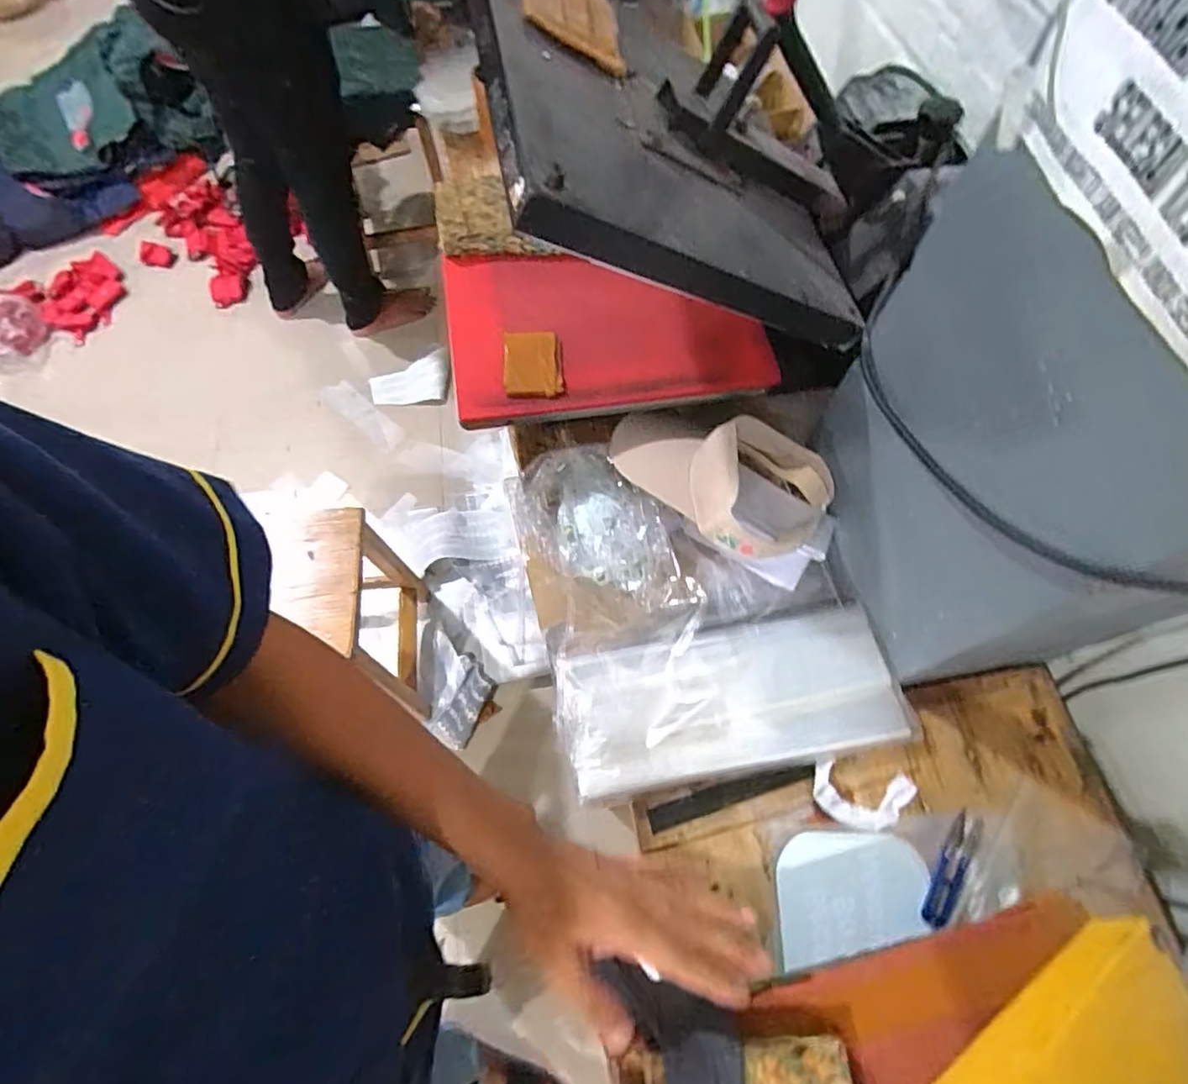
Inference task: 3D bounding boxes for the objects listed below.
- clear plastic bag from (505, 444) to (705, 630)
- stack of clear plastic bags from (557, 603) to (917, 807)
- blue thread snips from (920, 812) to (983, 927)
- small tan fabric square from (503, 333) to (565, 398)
[{"bbox_3d":[0.004,-0.008,0.744,0.181,0.052,0.218,-14,67,-7],"label":"clear plastic bag"},{"bbox_3d":[0.146,0.162,0.658,0.355,0.031,0.153,-10,66,-5],"label":"stack of clear plastic bags"},{"bbox_3d":[0.352,0.320,0.612,0.029,0.010,0.115,35,70,14],"label":"blue thread snips"},{"bbox_3d":[-0.072,-0.211,0.730,0.067,0.018,0.099,-4,66,-3],"label":"small tan fabric square"}]

